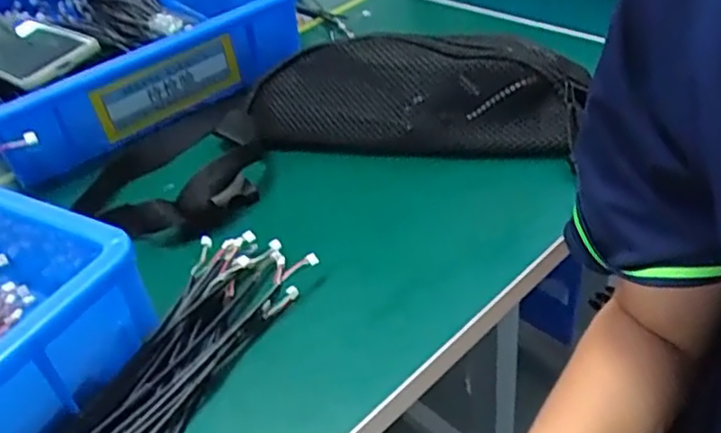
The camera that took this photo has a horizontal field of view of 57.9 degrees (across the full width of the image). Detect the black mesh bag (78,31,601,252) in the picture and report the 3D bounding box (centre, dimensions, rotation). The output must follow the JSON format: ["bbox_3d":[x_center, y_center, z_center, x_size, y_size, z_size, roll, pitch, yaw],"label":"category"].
[{"bbox_3d":[-0.028,-0.067,0.489,0.361,0.089,0.129,-9,37,-4],"label":"black mesh bag"}]

